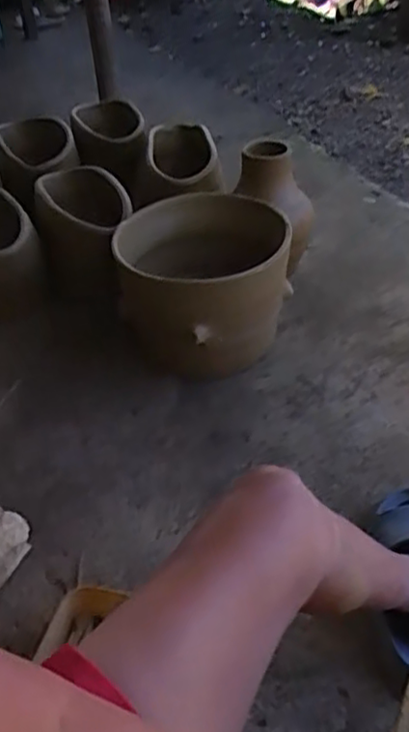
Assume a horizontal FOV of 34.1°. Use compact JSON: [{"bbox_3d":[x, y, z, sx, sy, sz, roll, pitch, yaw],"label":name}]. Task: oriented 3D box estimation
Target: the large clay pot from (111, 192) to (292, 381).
[{"bbox_3d":[0.007,-0.149,1.221,0.314,0.212,0.264,-11,39,-10],"label":"large clay pot"}]

